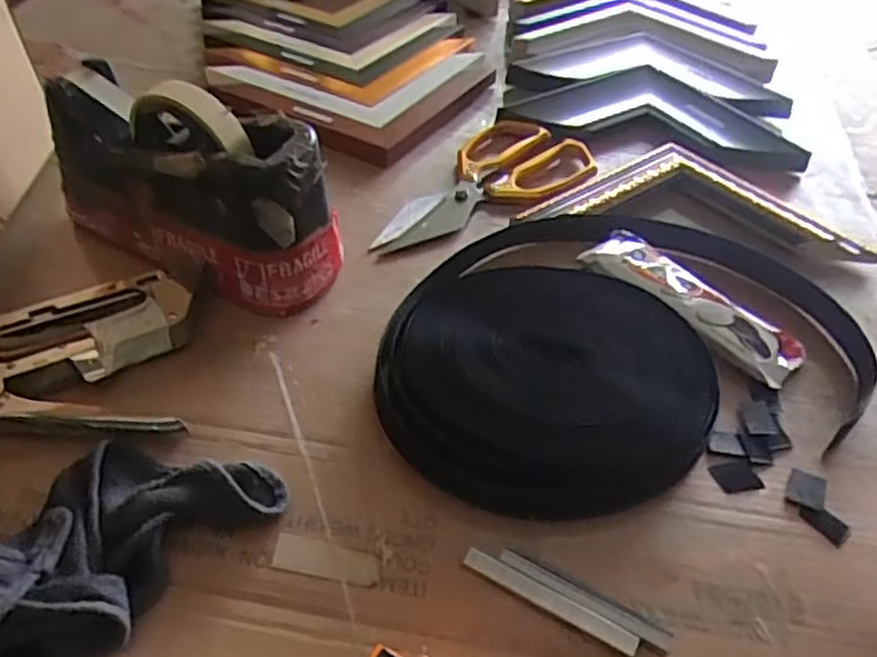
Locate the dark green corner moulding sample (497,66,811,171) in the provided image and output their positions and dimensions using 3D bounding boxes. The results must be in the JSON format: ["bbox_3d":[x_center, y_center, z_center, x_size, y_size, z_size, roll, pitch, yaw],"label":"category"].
[{"bbox_3d":[0.205,-0.217,0.690,0.275,0.017,0.137,12,45,7],"label":"dark green corner moulding sample"}]

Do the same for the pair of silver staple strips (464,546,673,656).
[{"bbox_3d":[0.062,0.131,0.344,0.101,0.008,0.021,22,47,16],"label":"pair of silver staple strips"}]

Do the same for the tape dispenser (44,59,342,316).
[{"bbox_3d":[-0.162,-0.102,0.480,0.202,0.120,0.078,23,47,17],"label":"tape dispenser"}]

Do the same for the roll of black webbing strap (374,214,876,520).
[{"bbox_3d":[0.118,0.003,0.467,0.324,0.026,0.229,-10,46,-15],"label":"roll of black webbing strap"}]

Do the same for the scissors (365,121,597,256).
[{"bbox_3d":[0.030,-0.122,0.593,0.233,0.015,0.104,-29,54,-30],"label":"scissors"}]

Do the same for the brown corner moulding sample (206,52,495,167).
[{"bbox_3d":[-0.086,-0.248,0.704,0.223,0.030,0.221,27,48,21],"label":"brown corner moulding sample"}]

